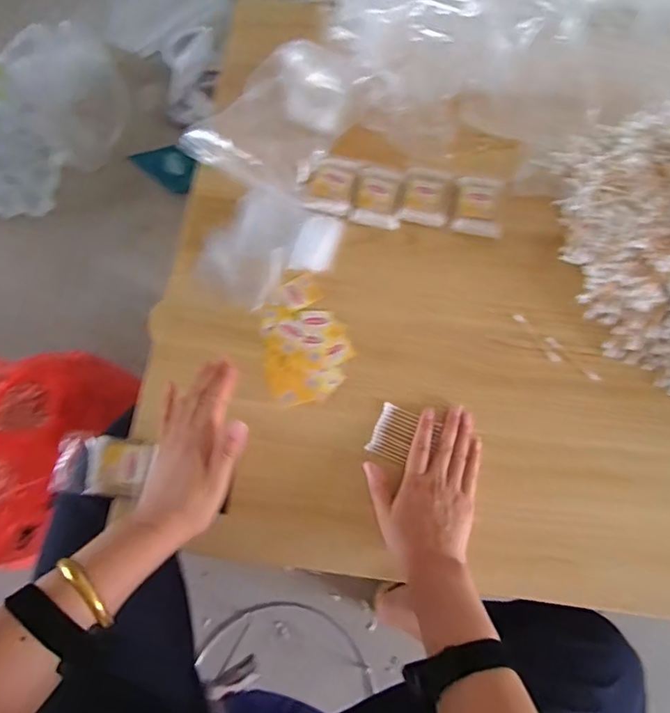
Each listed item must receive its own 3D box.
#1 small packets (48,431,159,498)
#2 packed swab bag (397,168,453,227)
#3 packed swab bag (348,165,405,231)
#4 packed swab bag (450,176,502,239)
[{"bbox_3d":[-0.253,0.118,0.535,0.100,0.013,0.064,5,73,0],"label":"small packets"},{"bbox_3d":[0.117,-0.205,0.631,0.057,0.011,0.088,15,73,3],"label":"packed swab bag"},{"bbox_3d":[0.056,-0.204,0.626,0.059,0.015,0.082,11,73,2],"label":"packed swab bag"},{"bbox_3d":[0.182,-0.190,0.620,0.057,0.005,0.087,12,73,2],"label":"packed swab bag"}]

